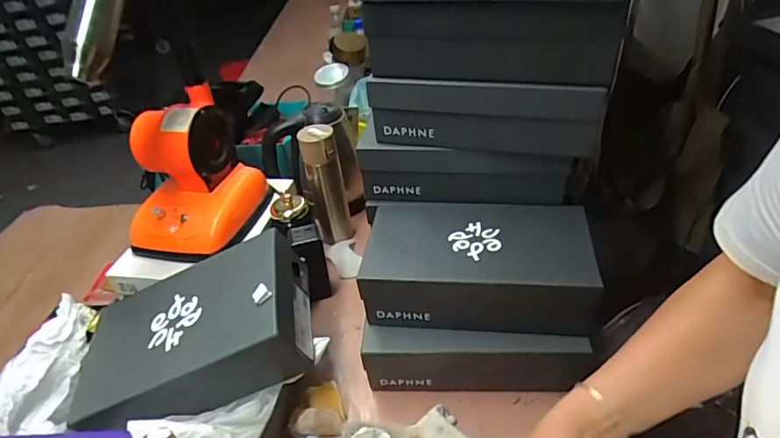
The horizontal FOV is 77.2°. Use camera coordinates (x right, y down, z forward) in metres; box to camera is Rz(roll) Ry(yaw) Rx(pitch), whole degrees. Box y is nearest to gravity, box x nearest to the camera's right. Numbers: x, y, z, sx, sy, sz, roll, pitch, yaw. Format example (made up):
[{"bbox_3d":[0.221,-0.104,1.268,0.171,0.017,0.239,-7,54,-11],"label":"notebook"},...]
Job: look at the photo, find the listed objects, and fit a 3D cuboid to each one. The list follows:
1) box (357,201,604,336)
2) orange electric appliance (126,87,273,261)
[{"bbox_3d":[0.122,0.061,0.690,0.298,0.098,0.166,1,38,10],"label":"box"},{"bbox_3d":[-0.334,-0.073,0.820,0.157,0.212,0.212,5,39,15],"label":"orange electric appliance"}]

